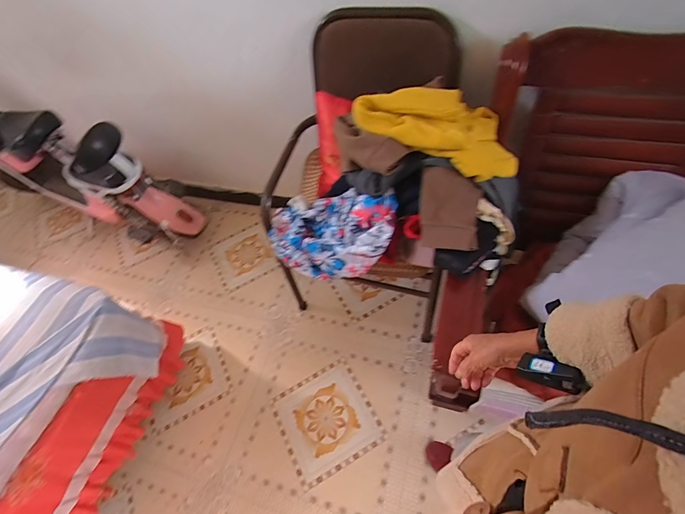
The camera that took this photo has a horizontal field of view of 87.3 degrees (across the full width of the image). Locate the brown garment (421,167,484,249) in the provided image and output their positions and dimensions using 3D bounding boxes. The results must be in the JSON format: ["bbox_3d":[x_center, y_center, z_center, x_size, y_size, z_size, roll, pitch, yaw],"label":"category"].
[{"bbox_3d":[0.256,-0.112,0.854,0.150,0.065,0.186,8,97,5],"label":"brown garment"}]

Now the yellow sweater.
[{"bbox_3d":[0.254,-0.339,0.908,0.383,0.166,0.282,14,60,18],"label":"yellow sweater"}]

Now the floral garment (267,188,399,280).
[{"bbox_3d":[-0.049,-0.071,1.000,0.390,0.197,0.196,14,60,18],"label":"floral garment"}]

